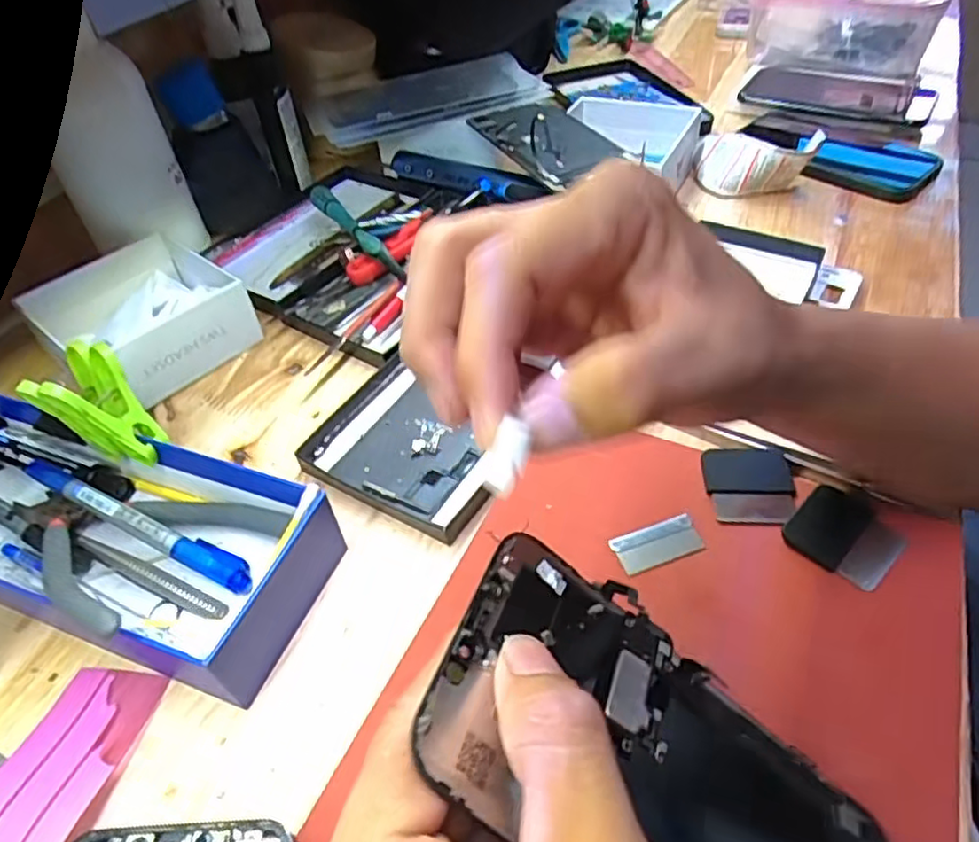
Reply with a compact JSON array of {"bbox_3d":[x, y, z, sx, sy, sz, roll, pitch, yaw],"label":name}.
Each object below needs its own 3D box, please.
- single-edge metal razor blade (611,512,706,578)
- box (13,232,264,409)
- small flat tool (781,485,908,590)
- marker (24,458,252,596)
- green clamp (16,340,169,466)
[{"bbox_3d":[0.074,0.054,0.290,0.038,0.004,0.019,-14,48,-14],"label":"single-edge metal razor blade"},{"bbox_3d":[-0.217,-0.066,0.411,0.106,0.040,0.103,28,56,29],"label":"box"},{"bbox_3d":[0.156,0.049,0.286,0.041,0.005,0.041,-35,56,-30],"label":"small flat tool"},{"bbox_3d":[-0.165,0.048,0.306,0.127,0.018,0.014,19,48,16],"label":"marker"},{"bbox_3d":[-0.175,-0.009,0.302,0.020,0.058,0.036,-4,51,45],"label":"green clamp"}]

